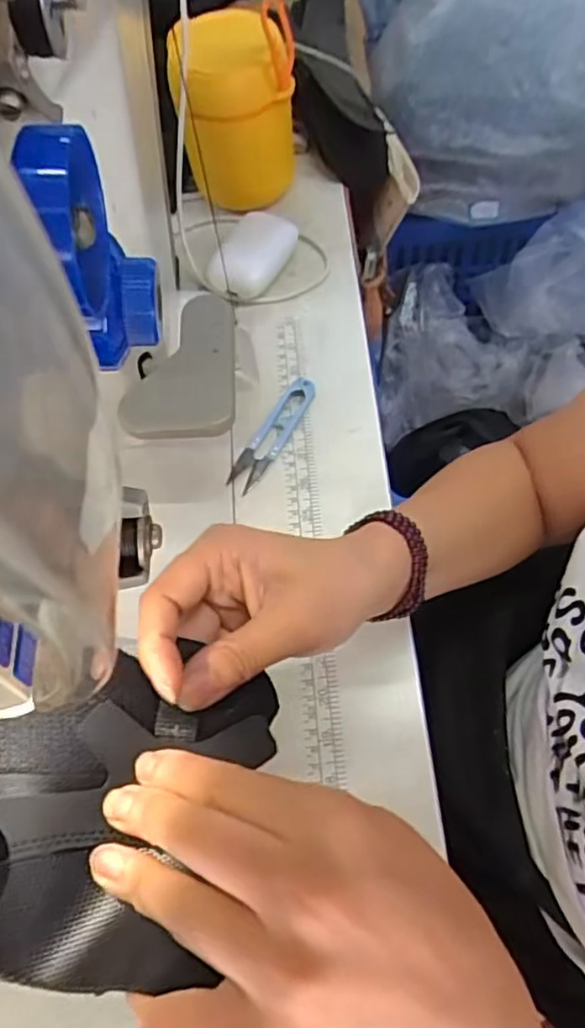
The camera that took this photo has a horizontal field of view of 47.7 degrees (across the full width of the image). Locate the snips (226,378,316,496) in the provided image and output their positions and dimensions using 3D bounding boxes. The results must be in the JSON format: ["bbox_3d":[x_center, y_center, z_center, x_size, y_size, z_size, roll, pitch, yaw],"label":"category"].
[{"bbox_3d":[-0.015,-0.061,0.494,0.023,0.011,0.101,26,68,16],"label":"snips"}]

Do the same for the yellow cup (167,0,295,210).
[{"bbox_3d":[-0.046,-0.334,0.544,0.096,0.121,0.079,-7,63,0],"label":"yellow cup"}]

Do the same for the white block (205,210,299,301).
[{"bbox_3d":[-0.033,-0.220,0.563,0.051,0.029,0.086,24,68,15],"label":"white block"}]

